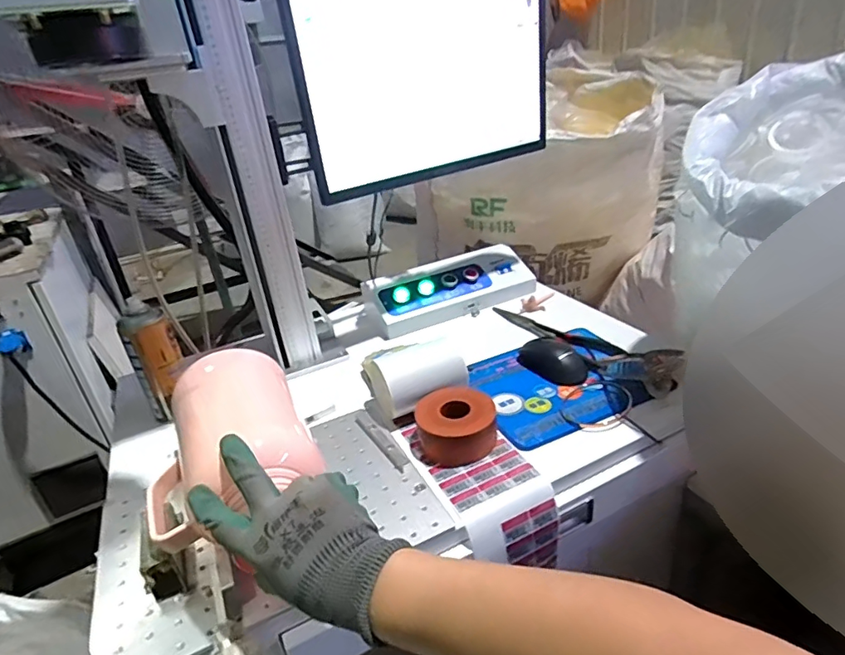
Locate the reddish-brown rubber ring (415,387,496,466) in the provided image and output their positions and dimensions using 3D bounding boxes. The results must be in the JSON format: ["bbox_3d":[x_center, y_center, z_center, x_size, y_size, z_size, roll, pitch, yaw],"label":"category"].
[{"bbox_3d":[0.043,0.117,0.632,0.093,0.052,0.082,-20,31,-24],"label":"reddish-brown rubber ring"}]

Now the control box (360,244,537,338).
[{"bbox_3d":[0.051,-0.081,0.997,0.324,0.067,0.140,-18,30,-21],"label":"control box"}]

